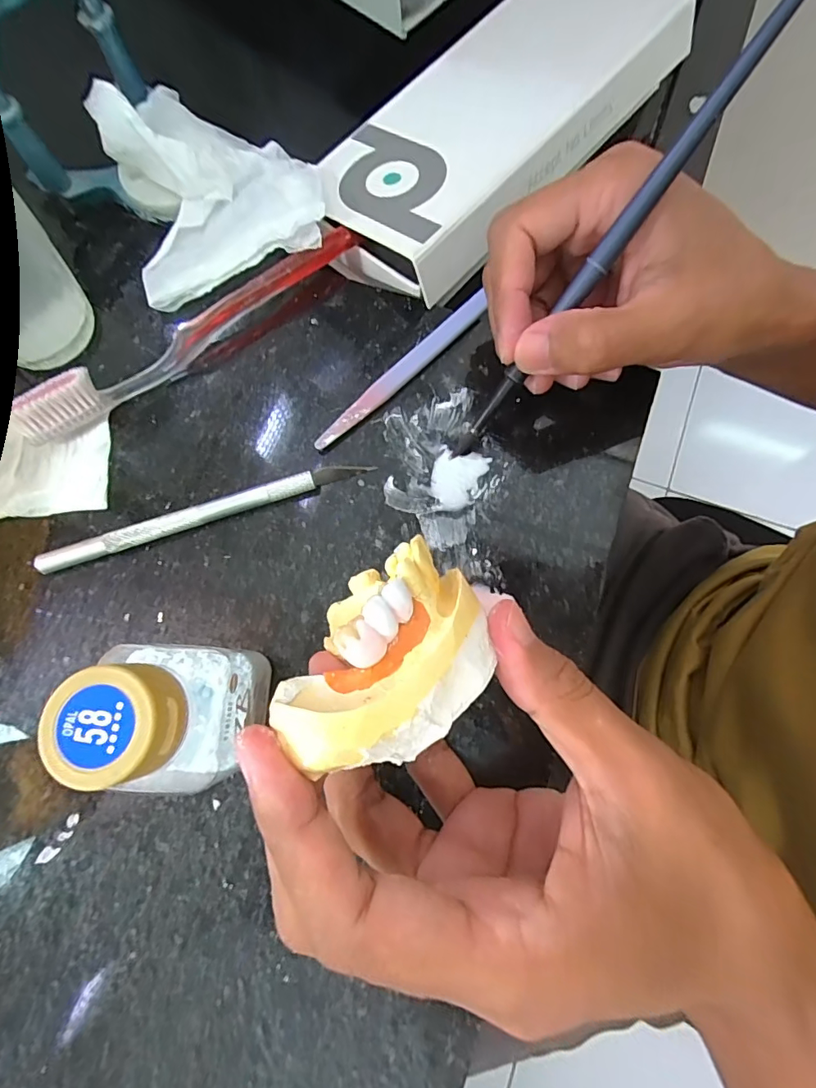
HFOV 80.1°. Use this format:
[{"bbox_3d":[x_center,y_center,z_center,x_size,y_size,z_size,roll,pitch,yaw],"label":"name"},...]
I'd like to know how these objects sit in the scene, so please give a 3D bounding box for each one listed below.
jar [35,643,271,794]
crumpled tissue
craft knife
[{"bbox_3d":[-0.070,0.052,0.152,0.035,0.072,0.039,2,76,2],"label":"jar"},{"bbox_3d":[-0.098,-0.185,0.236,0.090,0.025,0.132,-20,77,-4],"label":"crumpled tissue"},{"bbox_3d":[-0.084,-0.013,0.201,0.136,0.008,0.009,-19,77,-4],"label":"craft knife"}]

